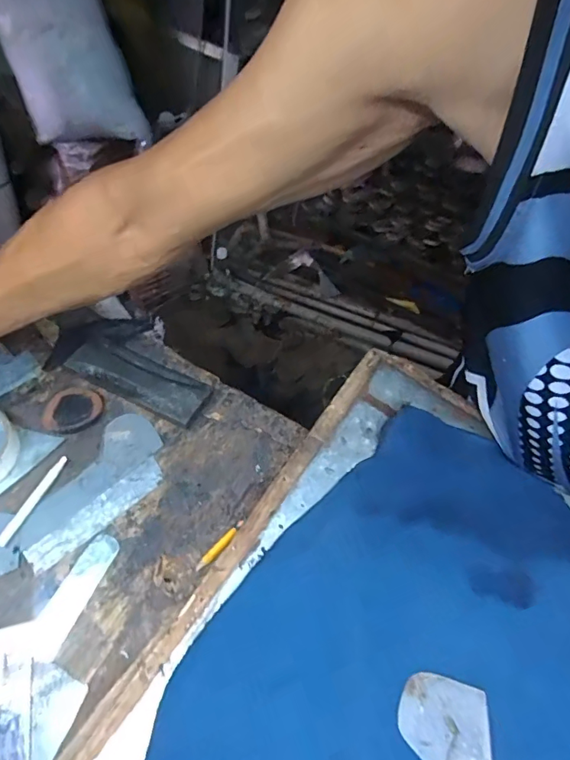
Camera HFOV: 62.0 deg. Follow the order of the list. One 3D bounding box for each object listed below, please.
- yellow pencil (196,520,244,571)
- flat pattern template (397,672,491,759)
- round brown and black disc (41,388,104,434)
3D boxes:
[{"bbox_3d":[-0.057,0.145,0.417,0.011,0.013,0.054,39,54,16],"label":"yellow pencil"},{"bbox_3d":[0.110,0.282,0.318,0.060,0.006,0.139,2,58,7],"label":"flat pattern template"},{"bbox_3d":[-0.215,0.031,0.479,0.059,0.013,0.052,-13,57,-23],"label":"round brown and black disc"}]

